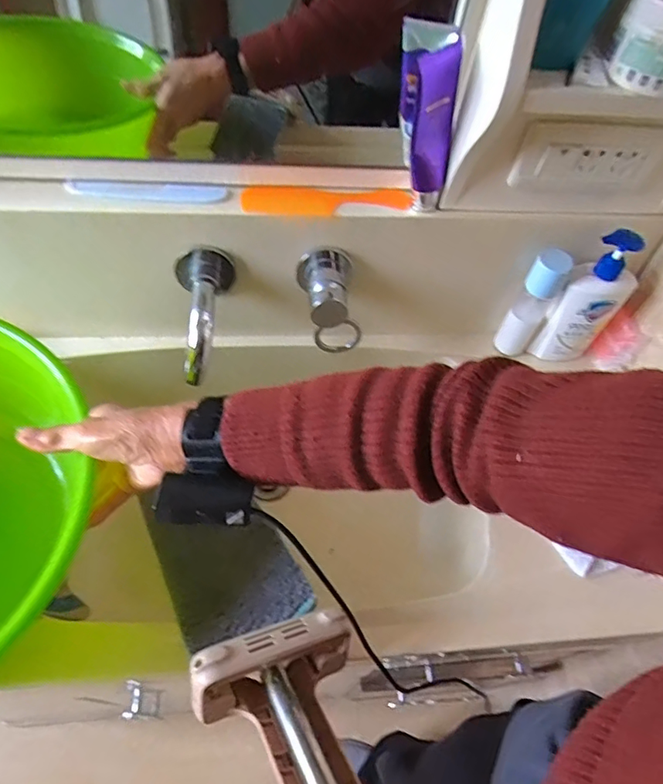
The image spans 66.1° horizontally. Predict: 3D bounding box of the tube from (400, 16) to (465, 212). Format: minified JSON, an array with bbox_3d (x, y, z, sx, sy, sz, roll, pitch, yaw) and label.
[{"bbox_3d":[0.101,-0.281,0.531,0.055,0.169,0.062,1,52,7],"label":"tube"}]

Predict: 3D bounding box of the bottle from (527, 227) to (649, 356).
[{"bbox_3d":[0.331,-0.117,0.655,0.089,0.206,0.045,1,51,0],"label":"bottle"}]

